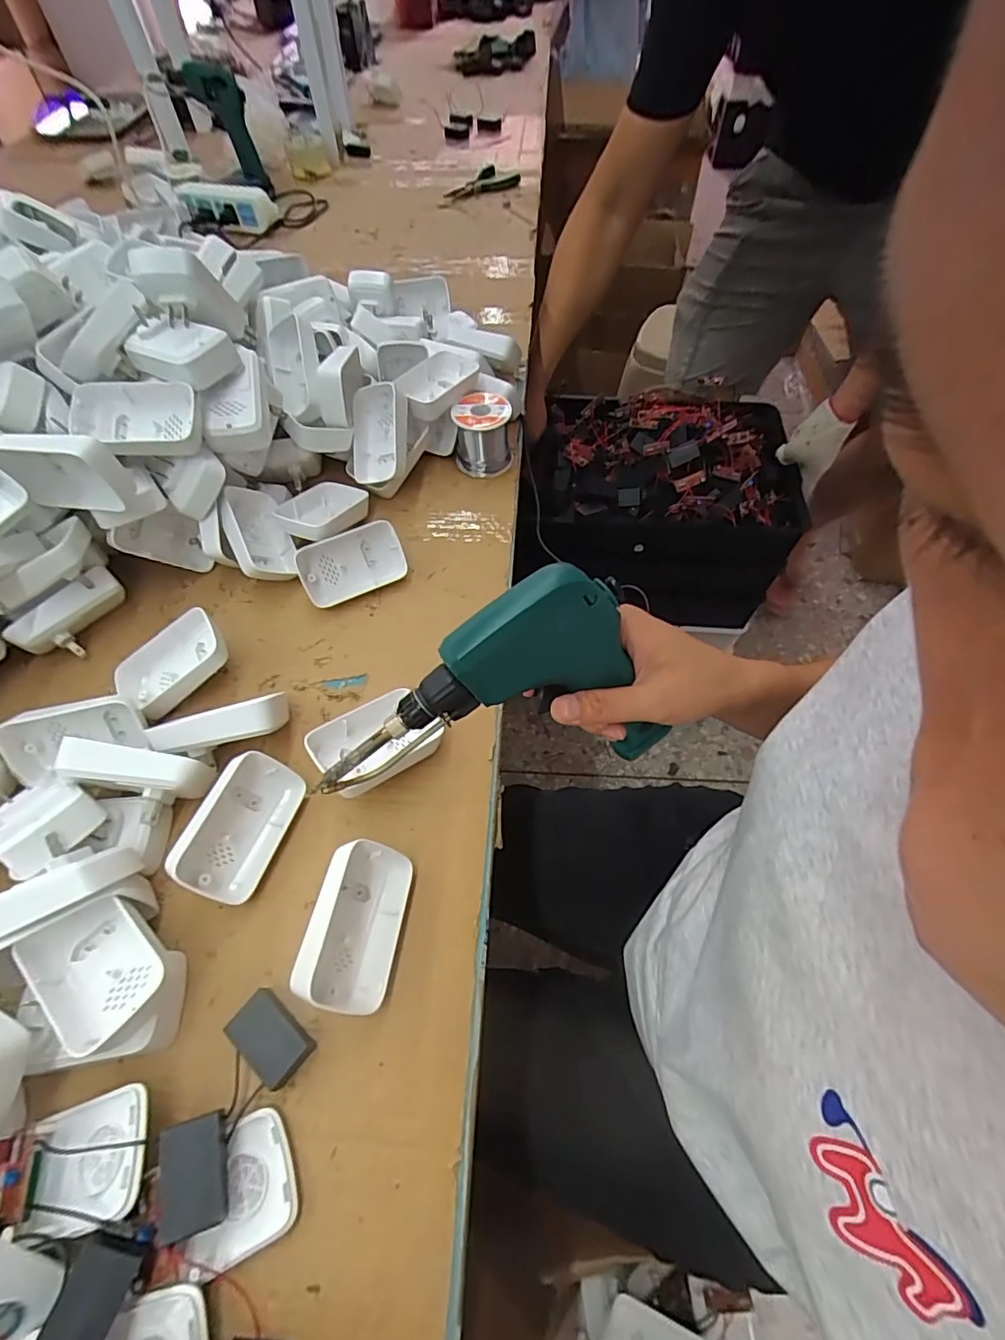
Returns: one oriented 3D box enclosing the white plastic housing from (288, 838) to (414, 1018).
[{"bbox_3d":[-0.093,0.164,0.352,0.033,0.058,0.095,-13,51,27],"label":"white plastic housing"}]

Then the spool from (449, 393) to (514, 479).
[{"bbox_3d":[-0.022,-0.267,0.621,0.064,0.068,0.064,-4,59,-2],"label":"spool"}]

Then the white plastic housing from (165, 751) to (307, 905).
[{"bbox_3d":[-0.189,0.111,0.391,0.063,0.026,0.096,41,56,-26],"label":"white plastic housing"}]

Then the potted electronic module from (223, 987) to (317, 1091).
[{"bbox_3d":[-0.142,0.225,0.335,0.048,0.018,0.030,36,65,20],"label":"potted electronic module"}]

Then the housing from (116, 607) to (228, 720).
[{"bbox_3d":[-0.277,-0.003,0.460,0.095,0.036,0.061,-38,58,7],"label":"housing"}]

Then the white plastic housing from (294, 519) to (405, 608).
[{"bbox_3d":[-0.142,-0.100,0.517,0.095,0.058,0.026,-27,18,-16],"label":"white plastic housing"}]

